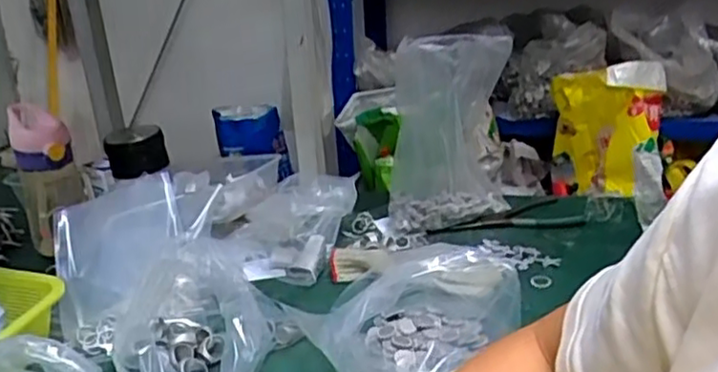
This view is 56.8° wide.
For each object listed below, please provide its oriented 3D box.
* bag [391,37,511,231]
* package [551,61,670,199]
[{"bbox_3d":[0.117,-0.067,0.871,0.157,0.251,0.086,0,22,6],"label":"bag"},{"bbox_3d":[0.632,-0.136,1.694,0.253,0.345,0.133,2,16,20],"label":"package"}]

